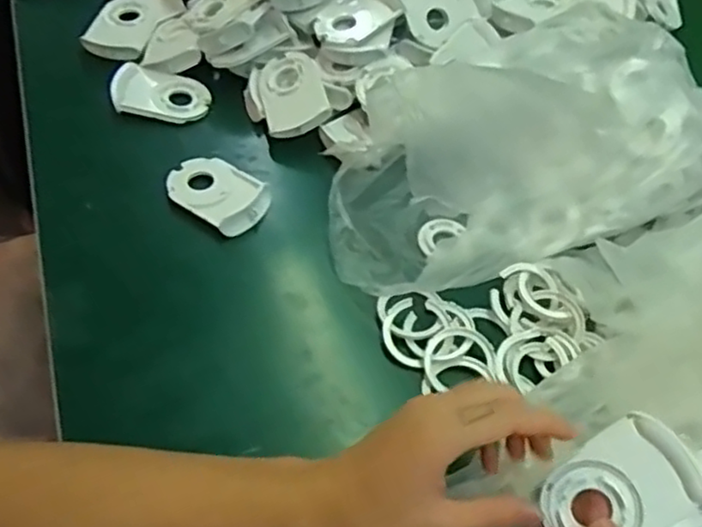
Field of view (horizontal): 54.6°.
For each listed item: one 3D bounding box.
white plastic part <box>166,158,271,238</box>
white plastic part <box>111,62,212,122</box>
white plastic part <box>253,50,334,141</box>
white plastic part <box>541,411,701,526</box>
[{"bbox_3d":[-0.108,-0.059,0.555,0.083,0.021,0.058,34,58,18],"label":"white plastic part"},{"bbox_3d":[-0.171,-0.155,0.616,0.083,0.017,0.055,0,54,-6],"label":"white plastic part"},{"bbox_3d":[-0.053,-0.151,0.605,0.058,0.016,0.082,-24,63,8],"label":"white plastic part"},{"bbox_3d":[0.147,0.124,0.373,0.082,0.020,0.056,-38,75,8],"label":"white plastic part"}]

